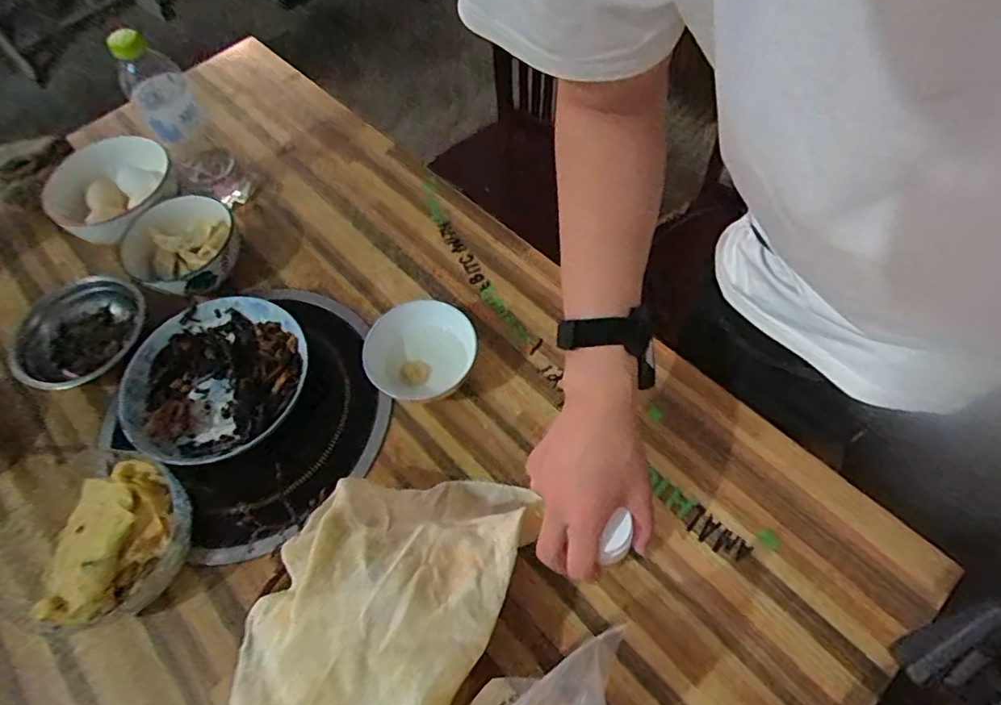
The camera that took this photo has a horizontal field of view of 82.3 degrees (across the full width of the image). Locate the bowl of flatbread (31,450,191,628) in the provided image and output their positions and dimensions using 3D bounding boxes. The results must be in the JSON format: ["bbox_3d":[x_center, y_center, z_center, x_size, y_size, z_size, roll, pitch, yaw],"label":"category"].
[{"bbox_3d":[-0.359,0.174,0.535,0.132,0.056,0.138,-2,60,3],"label":"bowl of flatbread"}]

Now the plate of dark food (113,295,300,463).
[{"bbox_3d":[-0.306,0.028,0.619,0.189,0.033,0.187,-2,60,3],"label":"plate of dark food"}]

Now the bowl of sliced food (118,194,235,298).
[{"bbox_3d":[-0.372,-0.126,0.687,0.125,0.063,0.131,-2,60,3],"label":"bowl of sliced food"}]

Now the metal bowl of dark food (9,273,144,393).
[{"bbox_3d":[-0.486,-0.015,0.674,0.133,0.057,0.137,-37,64,-16],"label":"metal bowl of dark food"}]

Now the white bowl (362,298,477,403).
[{"bbox_3d":[-0.081,0.003,0.601,0.100,0.060,0.103,-2,60,3],"label":"white bowl"}]

